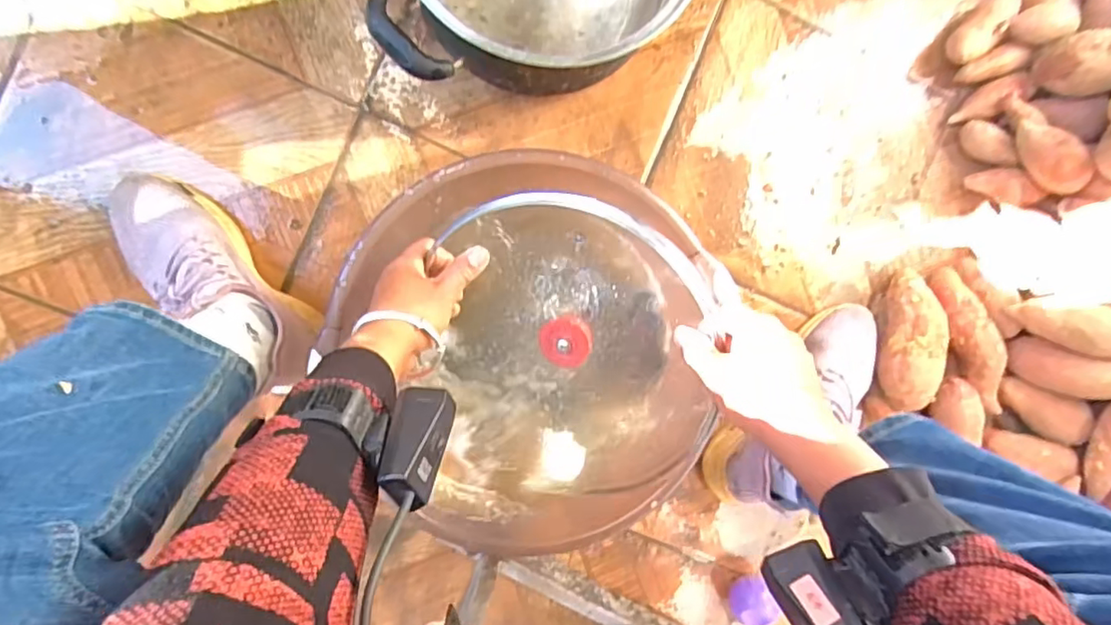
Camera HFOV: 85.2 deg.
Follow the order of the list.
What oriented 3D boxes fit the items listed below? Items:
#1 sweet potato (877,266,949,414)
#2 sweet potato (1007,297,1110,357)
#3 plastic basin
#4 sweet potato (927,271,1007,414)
[{"bbox_3d":[0.390,0.028,0.671,0.053,0.064,0.148,9,91,-9],"label":"sweet potato"},{"bbox_3d":[0.573,0.018,0.642,0.154,0.054,0.053,18,91,12],"label":"sweet potato"},{"bbox_3d":[-0.031,0.030,0.570,0.301,0.170,0.323,7,92,-7],"label":"plastic basin"},{"bbox_3d":[0.473,0.032,0.690,0.050,0.051,0.168,-30,97,-6],"label":"sweet potato"}]

